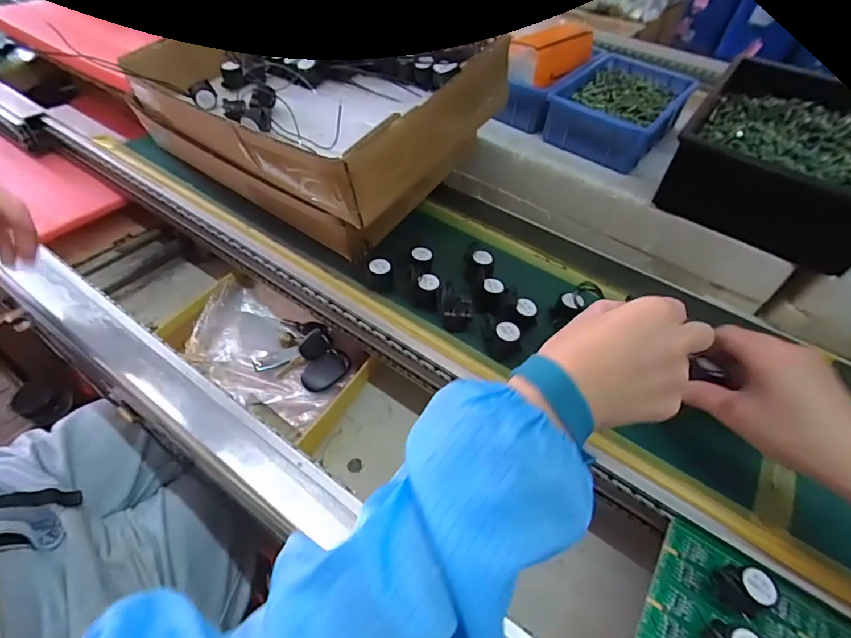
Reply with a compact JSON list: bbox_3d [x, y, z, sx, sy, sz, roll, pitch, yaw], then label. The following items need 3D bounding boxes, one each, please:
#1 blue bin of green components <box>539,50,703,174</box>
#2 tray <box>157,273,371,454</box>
[{"bbox_3d":[0.257,-0.266,0.596,0.139,0.066,0.201,32,53,21],"label":"blue bin of green components"},{"bbox_3d":[-0.175,0.033,0.517,0.224,0.034,0.124,31,53,21],"label":"tray"}]

